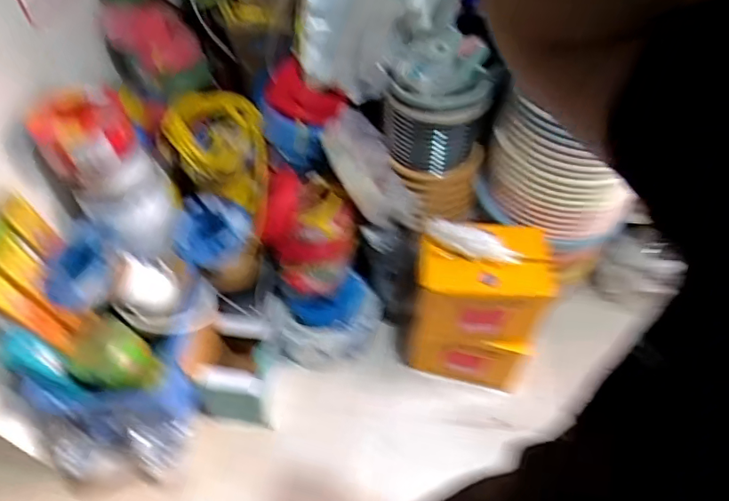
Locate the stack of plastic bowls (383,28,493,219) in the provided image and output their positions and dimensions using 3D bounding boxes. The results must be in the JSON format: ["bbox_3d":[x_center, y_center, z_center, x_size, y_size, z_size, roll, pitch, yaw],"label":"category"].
[{"bbox_3d":[0.175,-0.322,1.310,0.237,0.367,0.250,-2,50,3],"label":"stack of plastic bowls"}]

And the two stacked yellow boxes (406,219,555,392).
[{"bbox_3d":[0.310,0.148,1.391,0.293,0.448,0.239,3,50,7],"label":"two stacked yellow boxes"}]

